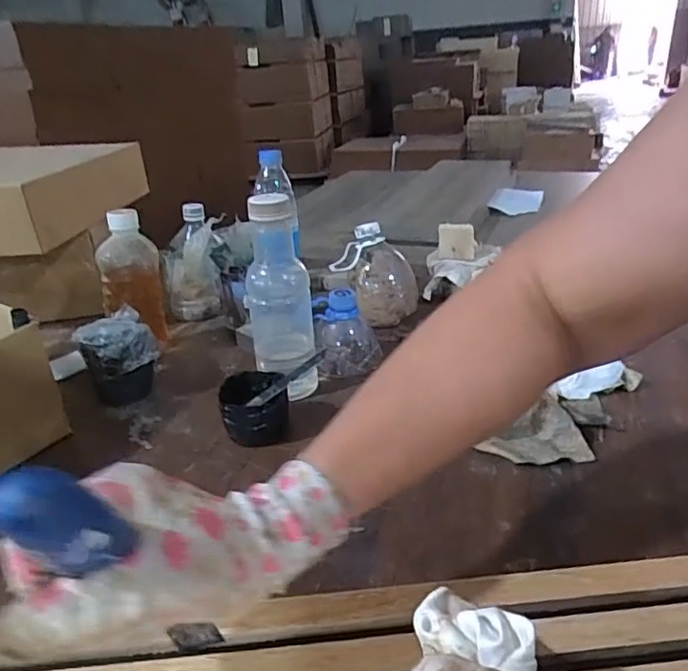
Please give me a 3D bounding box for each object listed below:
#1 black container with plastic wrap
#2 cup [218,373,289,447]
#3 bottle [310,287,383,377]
[{"bbox_3d":[-0.243,0.024,0.623,0.079,0.087,0.085,-14,30,-18],"label":"black container with plastic wrap"},{"bbox_3d":[-0.086,0.069,0.550,0.065,0.046,0.067,-6,28,-5],"label":"cup"},{"bbox_3d":[0.001,-0.010,0.659,0.079,0.084,0.090,-5,28,-3],"label":"bottle"}]

